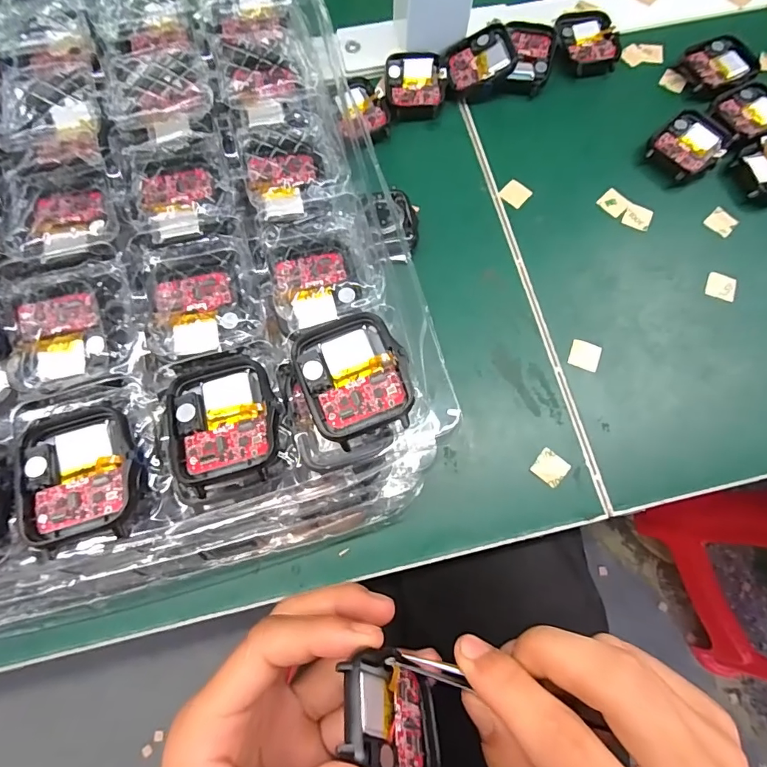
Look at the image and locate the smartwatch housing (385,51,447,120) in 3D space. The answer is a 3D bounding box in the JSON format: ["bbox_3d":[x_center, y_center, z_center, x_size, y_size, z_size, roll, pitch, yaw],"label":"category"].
[{"bbox_3d":[0.020,-0.190,0.287,0.037,0.009,0.046,3,74,1],"label":"smartwatch housing"}]

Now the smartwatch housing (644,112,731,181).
[{"bbox_3d":[0.185,-0.146,0.275,0.045,0.010,0.037,-43,78,-11],"label":"smartwatch housing"}]

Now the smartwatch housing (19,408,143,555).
[{"bbox_3d":[-0.105,0.031,0.156,0.039,0.006,0.046,-13,75,-2],"label":"smartwatch housing"}]

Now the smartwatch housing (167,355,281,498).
[{"bbox_3d":[-0.058,0.013,0.167,0.038,0.011,0.047,-16,76,-3],"label":"smartwatch housing"}]

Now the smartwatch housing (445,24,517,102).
[{"bbox_3d":[0.062,-0.205,0.289,0.041,0.012,0.038,-11,78,17],"label":"smartwatch housing"}]

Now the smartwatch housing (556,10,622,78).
[{"bbox_3d":[0.135,-0.226,0.299,0.036,0.008,0.048,-11,74,-3],"label":"smartwatch housing"}]

